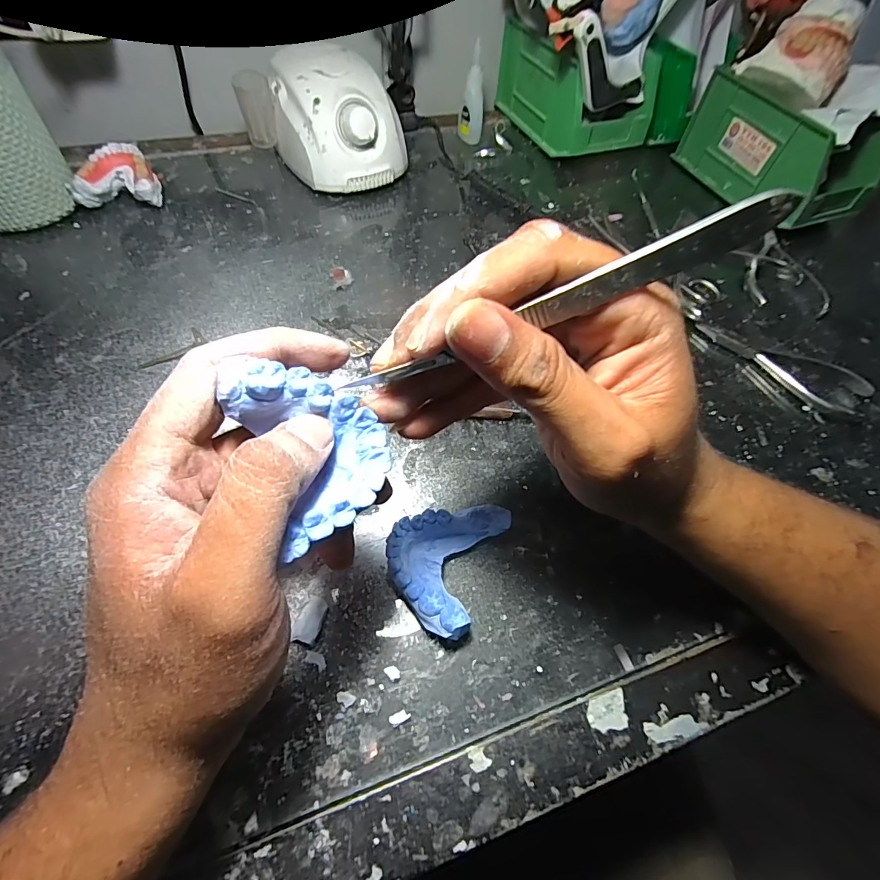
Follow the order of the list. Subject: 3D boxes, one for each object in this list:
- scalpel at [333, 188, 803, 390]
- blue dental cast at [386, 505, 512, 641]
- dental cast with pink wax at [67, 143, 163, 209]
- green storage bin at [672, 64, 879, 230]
[{"bbox_3d":[0.037,-0.041,0.129,0.127,0.012,0.004,-21,59,13],"label":"scalpel"},{"bbox_3d":[0.000,0.062,0.228,0.052,0.023,0.068,24,60,10],"label":"blue dental cast"},{"bbox_3d":[-0.285,-0.230,0.381,0.065,0.034,0.053,-9,59,-10],"label":"dental cast with pink wax"},{"bbox_3d":[0.349,-0.297,0.439,0.096,0.082,0.170,-17,61,-14],"label":"green storage bin"}]

